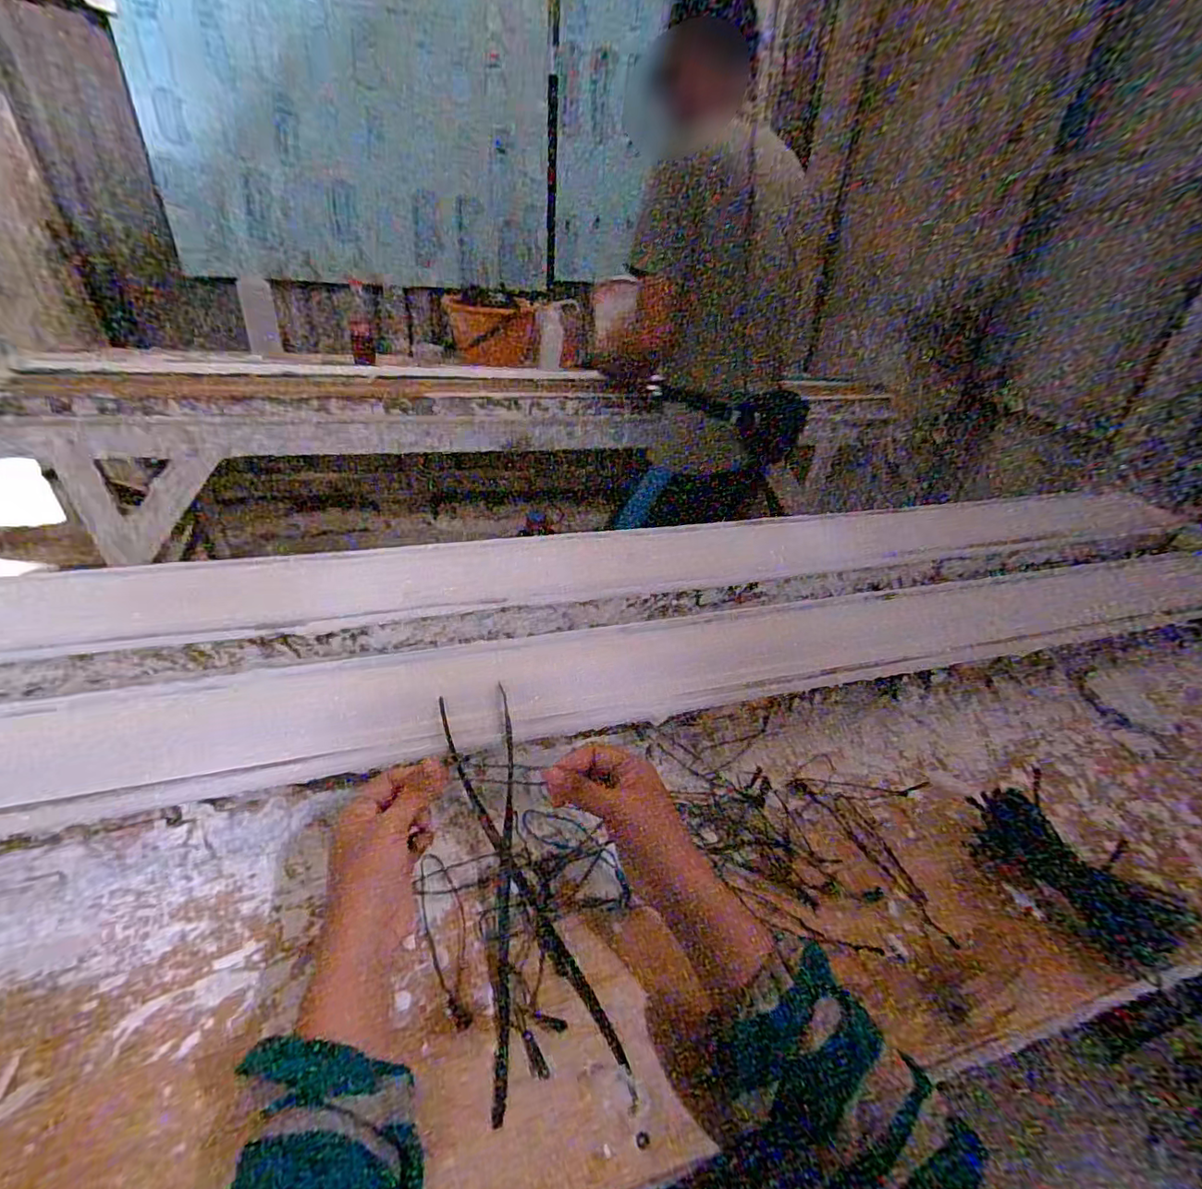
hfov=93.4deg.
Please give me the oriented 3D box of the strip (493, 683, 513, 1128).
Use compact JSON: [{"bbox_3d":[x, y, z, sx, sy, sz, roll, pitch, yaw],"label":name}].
[{"bbox_3d":[-0.072,0.196,0.424,0.011,0.023,0.291,0,48,-8],"label":"strip"}]

